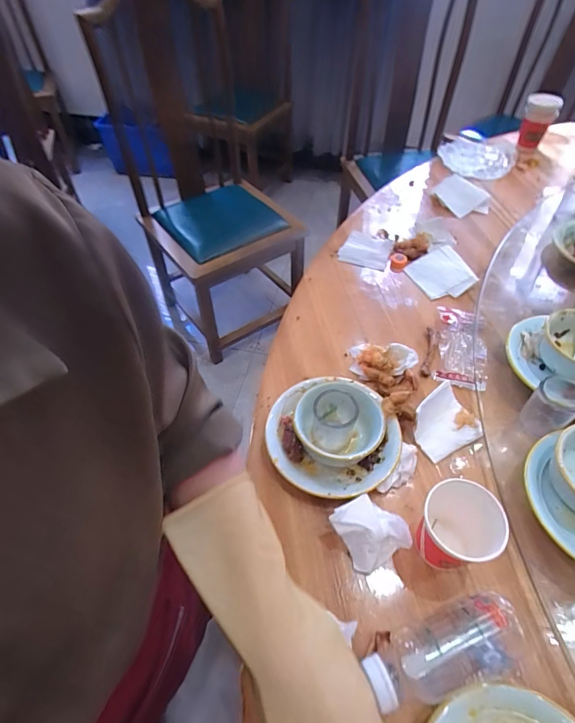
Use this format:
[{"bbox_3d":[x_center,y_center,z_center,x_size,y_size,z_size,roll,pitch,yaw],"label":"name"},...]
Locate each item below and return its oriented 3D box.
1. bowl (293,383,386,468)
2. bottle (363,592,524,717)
[{"bbox_3d":[0.065,0.081,0.514,0.106,0.059,0.093,16,54,13],"label":"bowl"},{"bbox_3d":[0.151,0.269,0.376,0.164,0.056,0.063,-10,53,-7],"label":"bottle"}]

